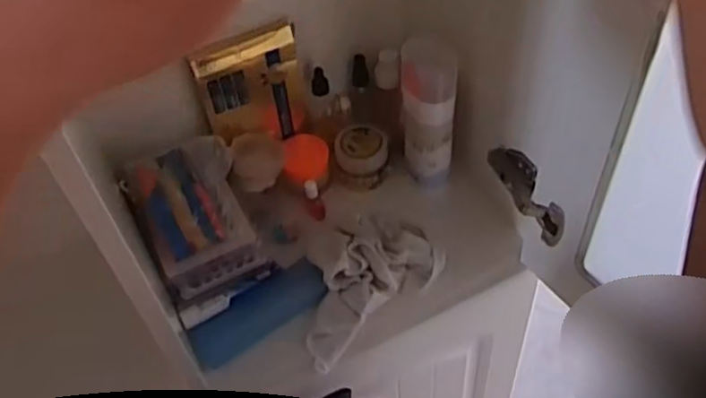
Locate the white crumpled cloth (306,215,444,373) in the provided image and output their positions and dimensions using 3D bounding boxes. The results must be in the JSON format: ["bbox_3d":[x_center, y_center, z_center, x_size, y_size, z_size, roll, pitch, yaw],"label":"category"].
[{"bbox_3d":[0.009,0.080,0.744,0.182,0.055,0.097,-35,56,-21],"label":"white crumpled cloth"}]

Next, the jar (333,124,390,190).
[{"bbox_3d":[0.011,-0.048,0.848,0.066,0.062,0.064,-2,51,3],"label":"jar"}]

